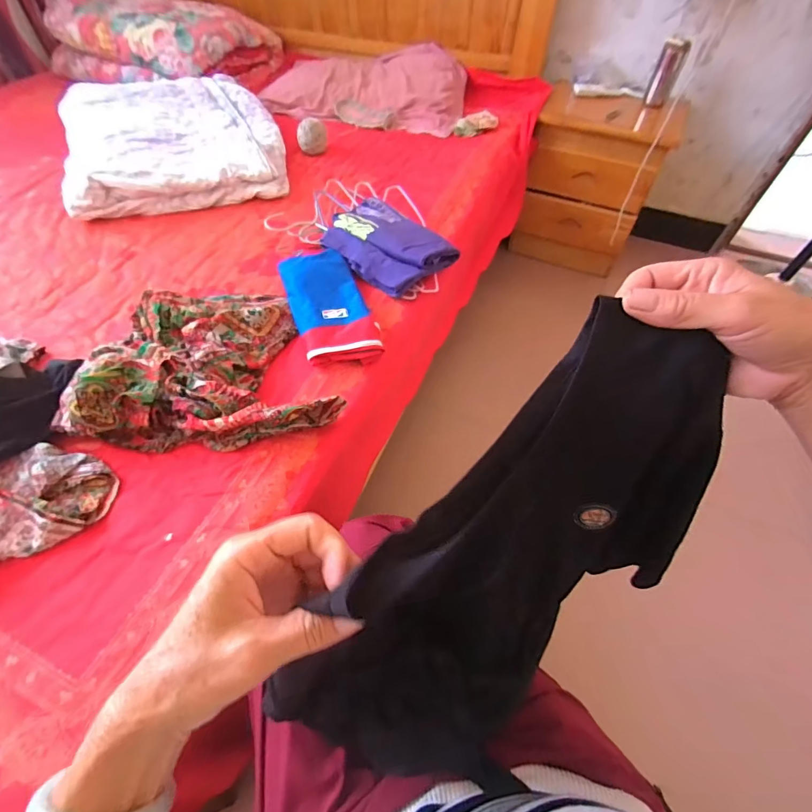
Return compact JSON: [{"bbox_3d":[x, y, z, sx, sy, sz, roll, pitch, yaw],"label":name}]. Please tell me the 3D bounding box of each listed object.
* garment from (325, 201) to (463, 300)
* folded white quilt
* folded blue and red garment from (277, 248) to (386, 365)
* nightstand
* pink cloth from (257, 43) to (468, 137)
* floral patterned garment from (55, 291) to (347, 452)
[{"bbox_3d":[-0.048,-0.348,0.863,0.267,0.049,0.195,38,62,23],"label":"garment"},{"bbox_3d":[-0.634,-0.746,1.103,0.518,0.097,0.642,-21,58,-15],"label":"folded white quilt"},{"bbox_3d":[-0.143,-0.187,0.752,0.133,0.043,0.288,-17,57,-13],"label":"folded blue and red garment"},{"bbox_3d":[0.654,-0.809,1.465,0.401,0.430,0.365,22,57,14],"label":"nightstand"},{"bbox_3d":[-0.107,-1.127,1.400,0.612,0.088,0.474,14,56,8],"label":"pink cloth"},{"bbox_3d":[-0.282,-0.087,0.646,0.348,0.087,0.317,0,55,-1],"label":"floral patterned garment"}]

